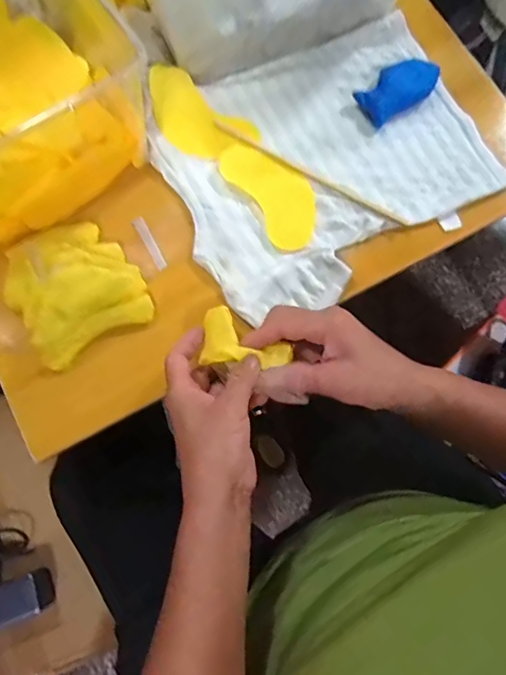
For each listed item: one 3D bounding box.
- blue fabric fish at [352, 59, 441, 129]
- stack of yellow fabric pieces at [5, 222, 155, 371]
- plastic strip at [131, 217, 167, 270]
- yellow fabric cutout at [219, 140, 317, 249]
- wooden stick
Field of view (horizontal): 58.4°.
[{"bbox_3d":[0.156,-0.268,0.482,0.095,0.016,0.051,-40,80,-10],"label":"blue fabric fish"},{"bbox_3d":[-0.169,-0.051,0.414,0.115,0.053,0.130,-35,80,-9],"label":"stack of yellow fabric pieces"},{"bbox_3d":[-0.103,-0.095,0.450,0.011,0.005,0.062,-30,79,-8],"label":"plastic strip"},{"bbox_3d":[0.022,-0.149,0.457,0.063,0.004,0.127,-34,80,-8],"label":"yellow fabric cutout"},{"bbox_3d":[0.058,-0.168,0.460,0.221,0.008,0.011,31,78,6],"label":"wooden stick"}]

